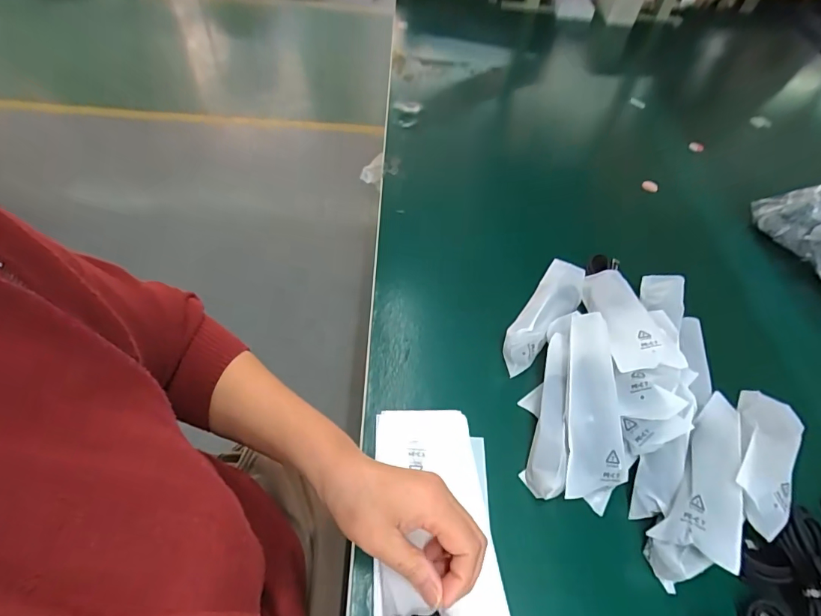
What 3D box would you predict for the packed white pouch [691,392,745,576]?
[{"bbox_3d":[0.252,0.132,0.360,0.040,0.020,0.153,27,55,15],"label":"packed white pouch"}]

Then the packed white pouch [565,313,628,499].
[{"bbox_3d":[0.156,0.081,0.376,0.042,0.027,0.150,6,72,-1],"label":"packed white pouch"}]

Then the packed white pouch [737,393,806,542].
[{"bbox_3d":[0.317,0.127,0.393,0.049,0.028,0.151,34,45,20],"label":"packed white pouch"}]

